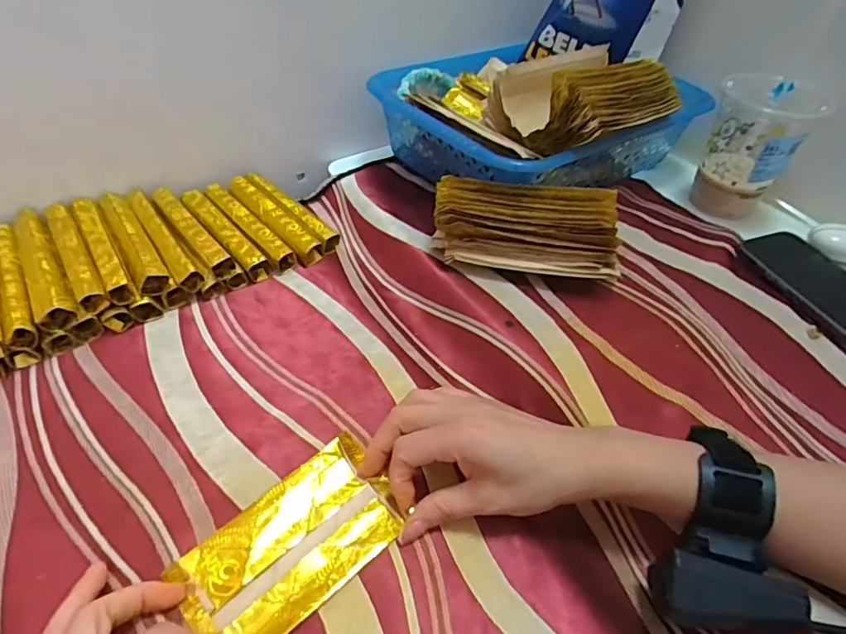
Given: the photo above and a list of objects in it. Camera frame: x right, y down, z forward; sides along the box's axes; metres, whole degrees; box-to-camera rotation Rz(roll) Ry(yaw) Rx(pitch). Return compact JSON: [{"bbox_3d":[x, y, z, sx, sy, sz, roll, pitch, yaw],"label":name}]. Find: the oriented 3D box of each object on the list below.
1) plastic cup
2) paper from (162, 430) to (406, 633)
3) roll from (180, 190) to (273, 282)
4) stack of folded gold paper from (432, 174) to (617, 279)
[{"bbox_3d":[0.328,-0.172,0.521,0.084,0.127,0.081,25,51,20],"label":"plastic cup"},{"bbox_3d":[-0.073,0.129,0.299,0.122,0.012,0.074,-34,56,-29],"label":"paper"},{"bbox_3d":[-0.183,-0.075,0.478,0.024,0.025,0.132,-33,56,-29],"label":"roll"},{"bbox_3d":[0.088,-0.074,0.451,0.158,0.070,0.051,11,48,8],"label":"stack of folded gold paper"}]

